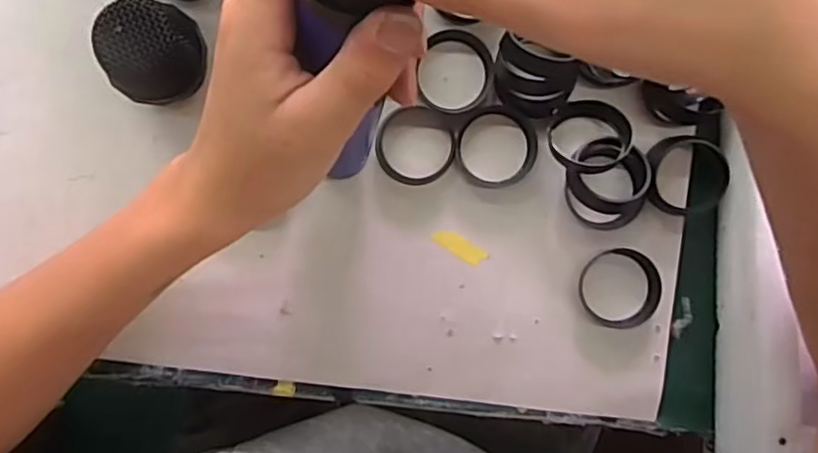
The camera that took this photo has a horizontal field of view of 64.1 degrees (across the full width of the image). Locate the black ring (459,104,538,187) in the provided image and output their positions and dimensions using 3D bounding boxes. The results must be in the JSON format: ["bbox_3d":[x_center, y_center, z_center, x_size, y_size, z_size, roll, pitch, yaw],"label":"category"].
[{"bbox_3d":[0.049,-0.043,0.356,0.044,0.011,0.044,0,91,-4],"label":"black ring"}]

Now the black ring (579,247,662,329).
[{"bbox_3d":[0.117,0.034,0.361,0.043,0.011,0.043,0,91,-4],"label":"black ring"}]

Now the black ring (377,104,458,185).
[{"bbox_3d":[0.004,-0.043,0.354,0.042,0.008,0.041,0,91,-4],"label":"black ring"}]

